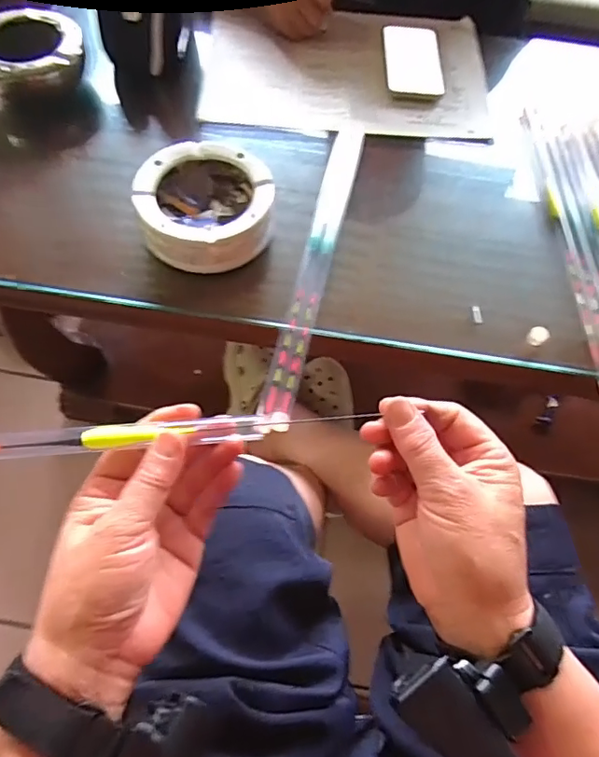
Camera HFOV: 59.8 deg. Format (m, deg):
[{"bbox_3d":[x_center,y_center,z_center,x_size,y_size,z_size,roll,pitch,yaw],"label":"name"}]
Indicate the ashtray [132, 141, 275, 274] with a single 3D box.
[{"bbox_3d":[-0.097,-0.182,0.550,0.137,0.049,0.136,3,63,-2],"label":"ashtray"}]

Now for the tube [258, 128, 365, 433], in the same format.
[{"bbox_3d":[0.019,-0.130,0.557,0.035,0.014,0.394,13,63,4],"label":"tube"}]

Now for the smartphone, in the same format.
[{"bbox_3d":[0.159,-0.451,0.733,0.080,0.012,0.161,3,63,-2],"label":"smartphone"}]

